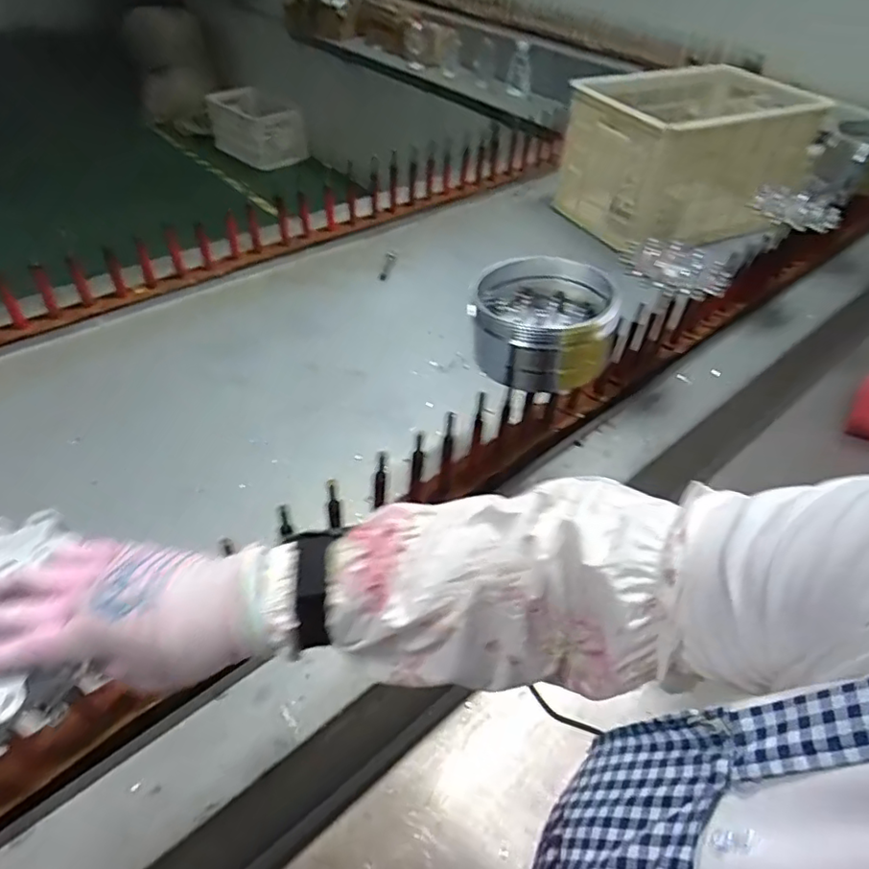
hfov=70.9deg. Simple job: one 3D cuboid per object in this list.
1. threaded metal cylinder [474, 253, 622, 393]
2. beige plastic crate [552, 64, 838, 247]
[{"bbox_3d":[0.122,-0.127,0.687,0.144,0.077,0.146,10,44,2],"label":"threaded metal cylinder"},{"bbox_3d":[0.468,-0.523,1.142,0.424,0.256,0.250,-17,50,-23],"label":"beige plastic crate"}]

